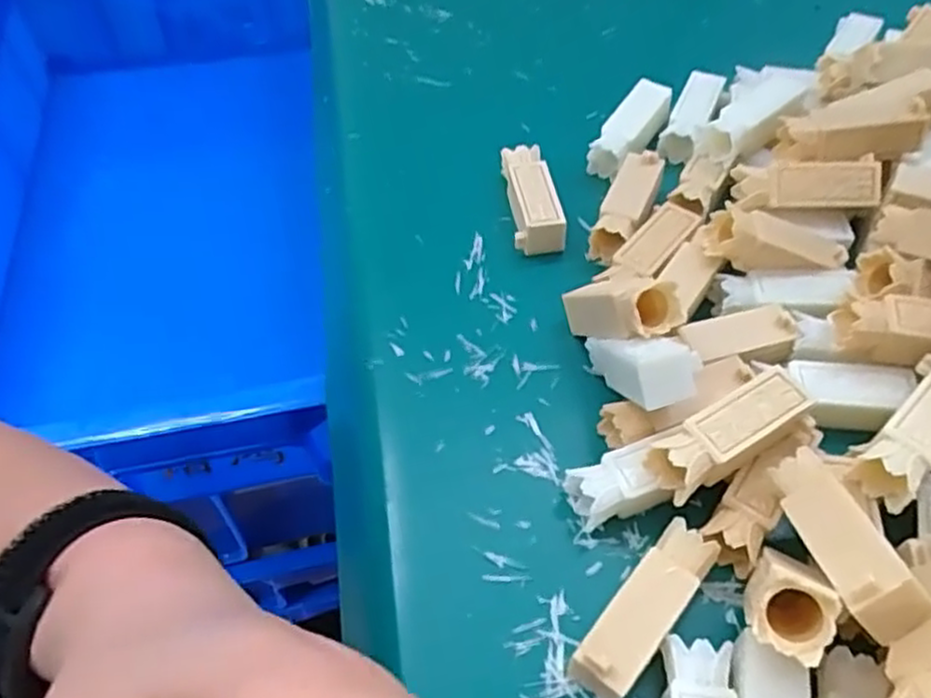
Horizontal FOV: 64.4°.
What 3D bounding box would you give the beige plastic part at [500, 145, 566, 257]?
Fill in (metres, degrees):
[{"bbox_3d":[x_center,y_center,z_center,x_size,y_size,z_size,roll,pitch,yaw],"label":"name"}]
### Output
[{"bbox_3d":[0.033,-0.075,0.370,0.024,0.020,0.060,-7,53,-1],"label":"beige plastic part"}]

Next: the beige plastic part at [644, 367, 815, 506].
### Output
[{"bbox_3d":[0.095,0.031,0.266,0.060,0.023,0.020,-27,56,-16],"label":"beige plastic part"}]

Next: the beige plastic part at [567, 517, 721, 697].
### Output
[{"bbox_3d":[0.060,0.087,0.247,0.019,0.021,0.062,34,62,25],"label":"beige plastic part"}]

